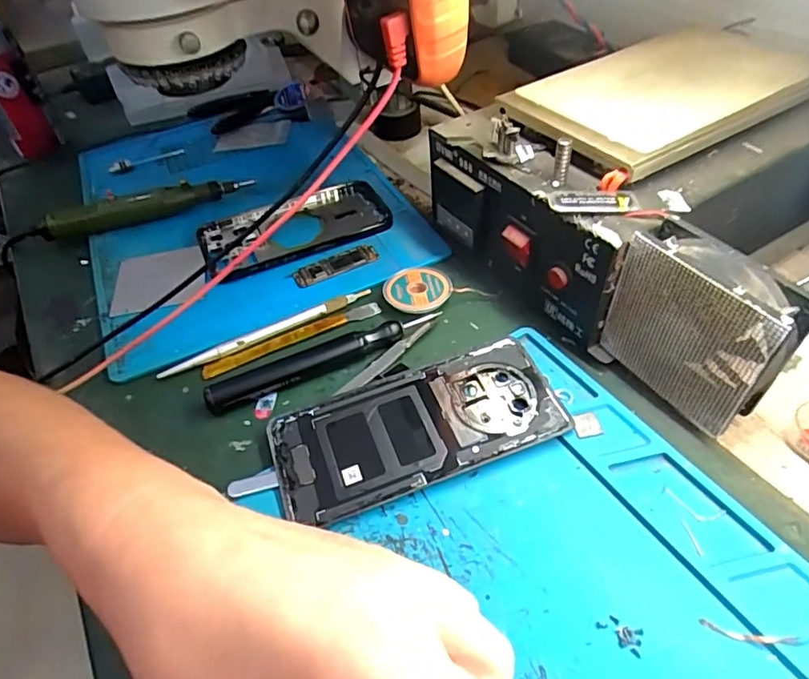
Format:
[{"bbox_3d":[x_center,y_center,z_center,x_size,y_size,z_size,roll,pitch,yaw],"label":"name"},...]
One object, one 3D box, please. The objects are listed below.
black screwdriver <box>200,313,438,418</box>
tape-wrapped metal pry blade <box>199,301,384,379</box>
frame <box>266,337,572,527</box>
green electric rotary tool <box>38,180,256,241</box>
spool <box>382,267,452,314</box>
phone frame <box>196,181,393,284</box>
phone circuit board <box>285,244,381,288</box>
[{"bbox_3d":[-0.049,0.011,0.334,0.145,0.014,0.015,-21,48,-13],"label":"black screwdriver"},{"bbox_3d":[-0.073,0.000,0.359,0.121,0.006,0.010,-22,48,-14],"label":"tape-wrapped metal pry blade"},{"bbox_3d":[0.006,0.048,0.296,0.154,0.009,0.069,-18,47,-9],"label":"frame"},{"bbox_3d":[-0.217,-0.115,0.461,0.169,0.024,0.020,-19,47,-10],"label":"green electric rotary tool"},{"bbox_3d":[0.010,-0.033,0.370,0.043,0.011,0.043,-4,46,4],"label":"spool"},{"bbox_3d":[-0.089,-0.092,0.435,0.147,0.015,0.078,-21,48,-13],"label":"phone frame"},{"bbox_3d":[-0.051,-0.055,0.401,0.064,0.004,0.020,-23,48,-14],"label":"phone circuit board"}]

